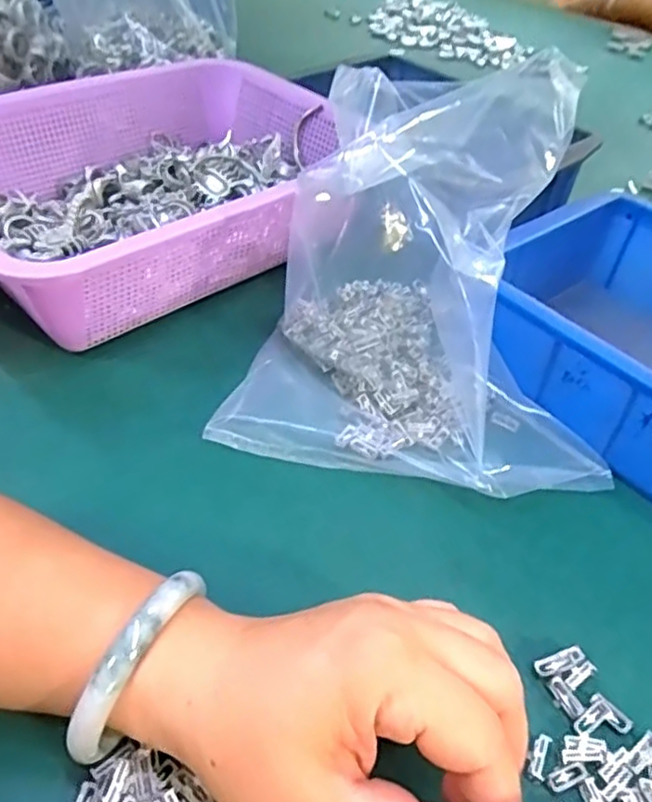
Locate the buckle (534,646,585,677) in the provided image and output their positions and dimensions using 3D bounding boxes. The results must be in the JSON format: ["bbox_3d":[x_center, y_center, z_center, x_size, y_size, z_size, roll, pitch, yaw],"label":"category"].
[{"bbox_3d":[0.099,0.111,0.281,0.022,0.006,0.007,-11,48,-18],"label":"buckle"}]

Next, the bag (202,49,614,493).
[{"bbox_3d":[0.053,-0.073,0.361,0.206,0.144,0.180,7,45,-1],"label":"bag"}]

